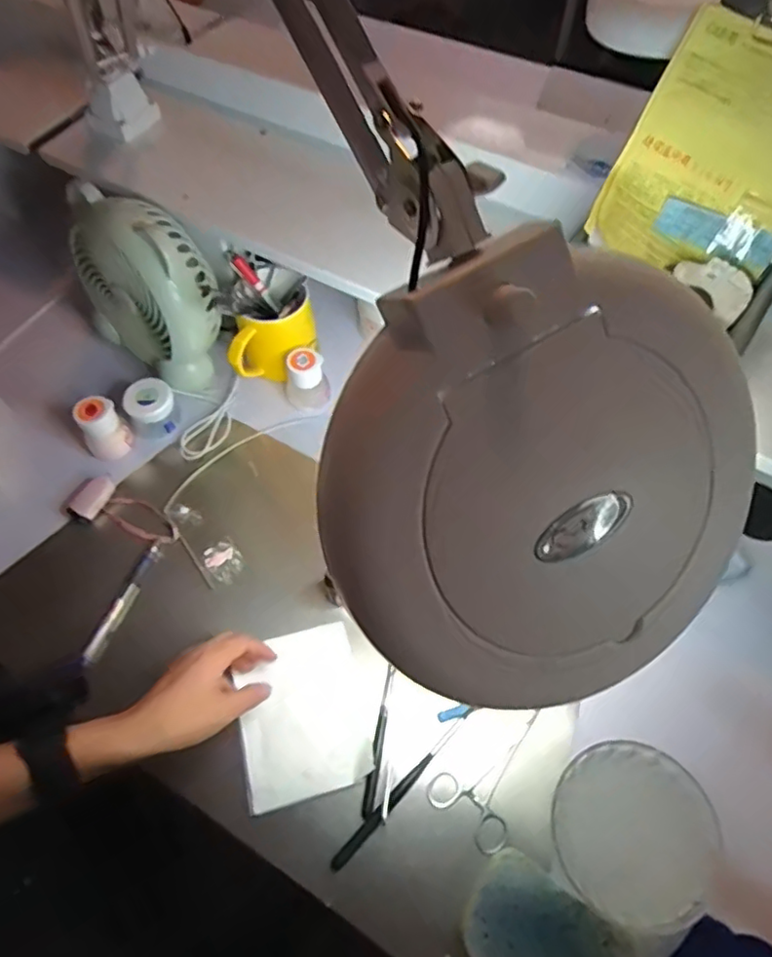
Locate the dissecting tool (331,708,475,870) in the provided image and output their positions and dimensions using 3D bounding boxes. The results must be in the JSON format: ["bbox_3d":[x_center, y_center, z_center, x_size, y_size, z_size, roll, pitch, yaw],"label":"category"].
[{"bbox_3d":[0.017,0.256,0.510,0.164,0.005,0.011,-41,68,-20],"label":"dissecting tool"}]

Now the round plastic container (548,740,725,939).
[{"bbox_3d":[0.191,0.274,0.473,0.112,0.032,0.121,0,60,0],"label":"round plastic container"}]

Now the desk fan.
[{"bbox_3d":[-0.274,-0.212,0.706,0.131,0.191,0.184,-30,64,-16],"label":"desk fan"}]

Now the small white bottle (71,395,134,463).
[{"bbox_3d":[-0.322,-0.056,0.692,0.050,0.061,0.044,-40,67,-20],"label":"small white bottle"}]

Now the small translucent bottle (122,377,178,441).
[{"bbox_3d":[-0.268,-0.081,0.704,0.054,0.058,0.051,-26,63,-14],"label":"small translucent bottle"}]

